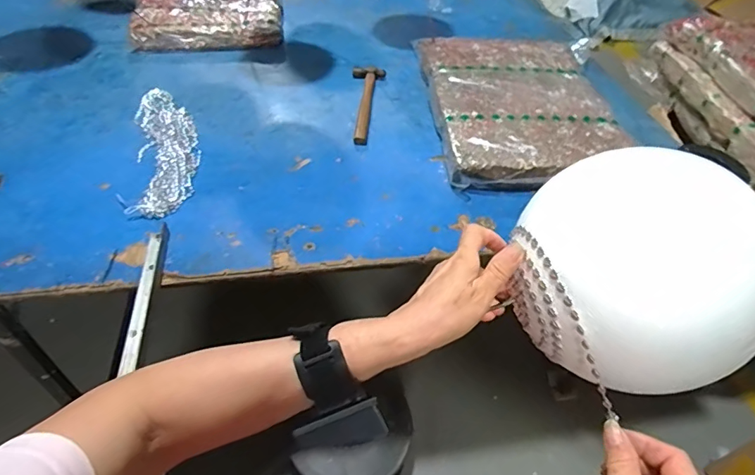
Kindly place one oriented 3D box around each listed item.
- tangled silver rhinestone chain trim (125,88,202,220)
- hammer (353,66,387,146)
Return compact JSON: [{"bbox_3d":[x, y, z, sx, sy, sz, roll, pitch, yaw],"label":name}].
[{"bbox_3d":[-0.389,-0.172,0.863,0.106,0.021,0.380,-11,48,-12],"label":"tangled silver rhinestone chain trim"},{"bbox_3d":[-0.026,-0.286,0.995,0.070,0.024,0.279,4,47,1],"label":"hammer"}]

